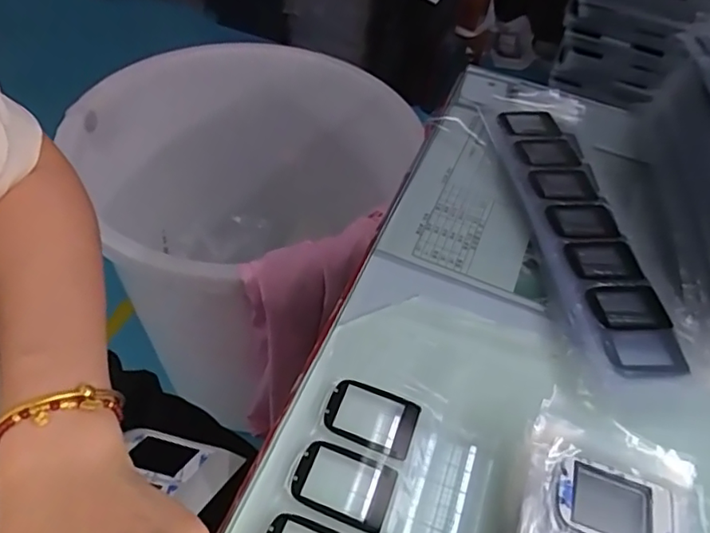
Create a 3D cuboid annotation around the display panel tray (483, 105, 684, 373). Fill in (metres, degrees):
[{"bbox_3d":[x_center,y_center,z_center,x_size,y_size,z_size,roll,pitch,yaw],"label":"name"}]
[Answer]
[{"bbox_3d":[0.172,-0.043,0.439,0.081,0.013,0.286,-1,50,-9],"label":"display panel tray"}]

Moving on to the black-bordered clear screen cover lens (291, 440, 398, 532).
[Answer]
[{"bbox_3d":[-0.006,0.115,0.294,0.050,0.004,0.035,21,50,7],"label":"black-bordered clear screen cover lens"}]

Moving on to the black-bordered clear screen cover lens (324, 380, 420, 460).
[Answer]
[{"bbox_3d":[0.009,0.086,0.319,0.051,0.004,0.036,18,50,7],"label":"black-bordered clear screen cover lens"}]

